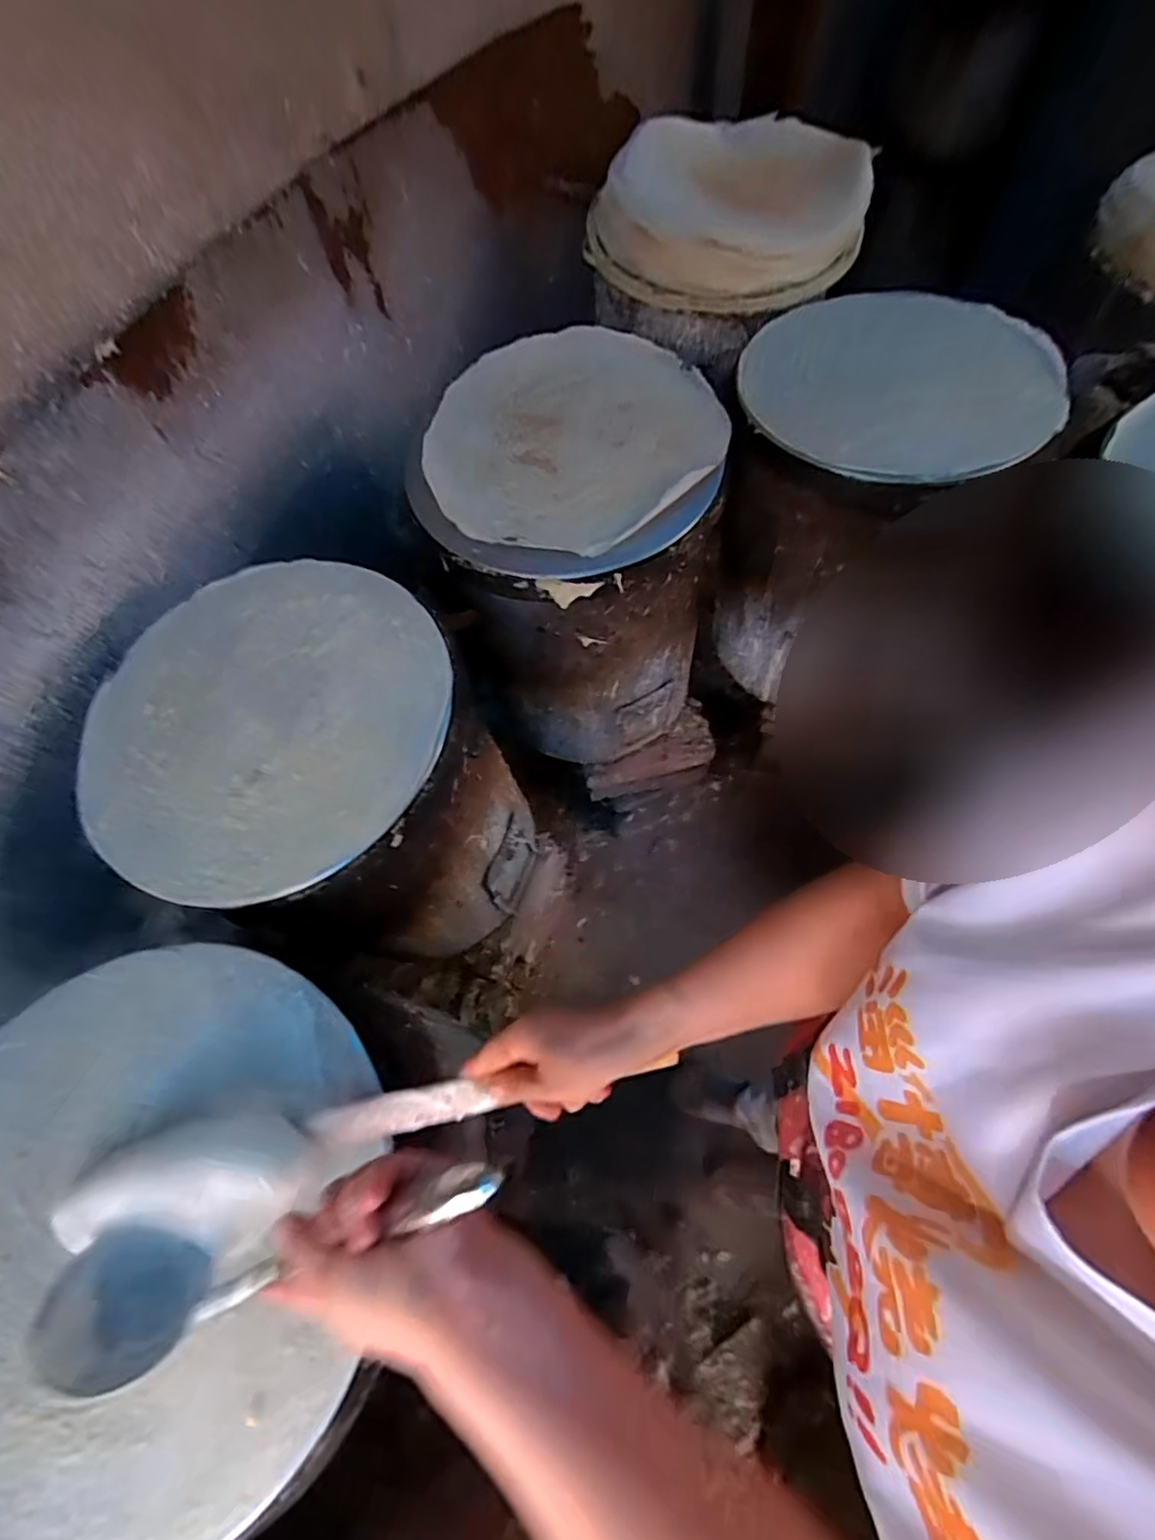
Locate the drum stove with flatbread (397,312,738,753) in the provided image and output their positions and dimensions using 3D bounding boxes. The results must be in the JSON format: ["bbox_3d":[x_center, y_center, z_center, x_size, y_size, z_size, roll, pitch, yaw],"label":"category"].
[{"bbox_3d":[0.006,-0.280,0.954,0.359,0.477,0.420,8,64,8],"label":"drum stove with flatbread"}]

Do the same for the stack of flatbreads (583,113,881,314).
[{"bbox_3d":[0.226,-0.840,0.960,0.409,0.115,0.415,14,66,10],"label":"stack of flatbreads"}]

